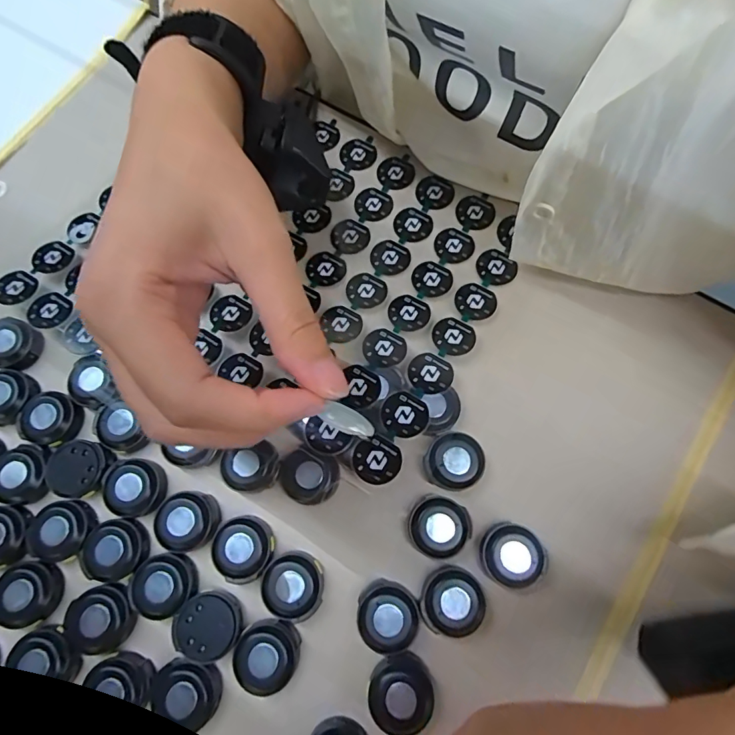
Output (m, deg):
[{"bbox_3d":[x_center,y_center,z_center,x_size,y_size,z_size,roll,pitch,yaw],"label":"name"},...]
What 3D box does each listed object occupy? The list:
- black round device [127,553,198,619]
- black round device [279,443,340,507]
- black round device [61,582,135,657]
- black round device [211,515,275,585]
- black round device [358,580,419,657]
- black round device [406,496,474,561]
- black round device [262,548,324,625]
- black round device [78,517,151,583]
[{"bbox_3d":[-0.100,0.107,0.220,0.029,0.010,0.029,0,72,1],"label":"black round device"},{"bbox_3d":[-0.030,0.057,0.232,0.029,0.015,0.026,24,74,8],"label":"black round device"},{"bbox_3d":[-0.130,0.121,0.214,0.031,0.010,0.030,0,72,1],"label":"black round device"},{"bbox_3d":[-0.062,0.090,0.223,0.029,0.007,0.030,0,72,1],"label":"black round device"},{"bbox_3d":[0.010,0.118,0.213,0.027,0.010,0.030,-1,72,1],"label":"black round device"},{"bbox_3d":[0.035,0.079,0.224,0.028,0.011,0.028,0,72,1],"label":"black round device"},{"bbox_3d":[-0.036,0.106,0.218,0.029,0.011,0.029,0,72,1],"label":"black round device"},{"bbox_3d":[-0.127,0.091,0.225,0.032,0.007,0.028,-27,74,-8],"label":"black round device"}]

